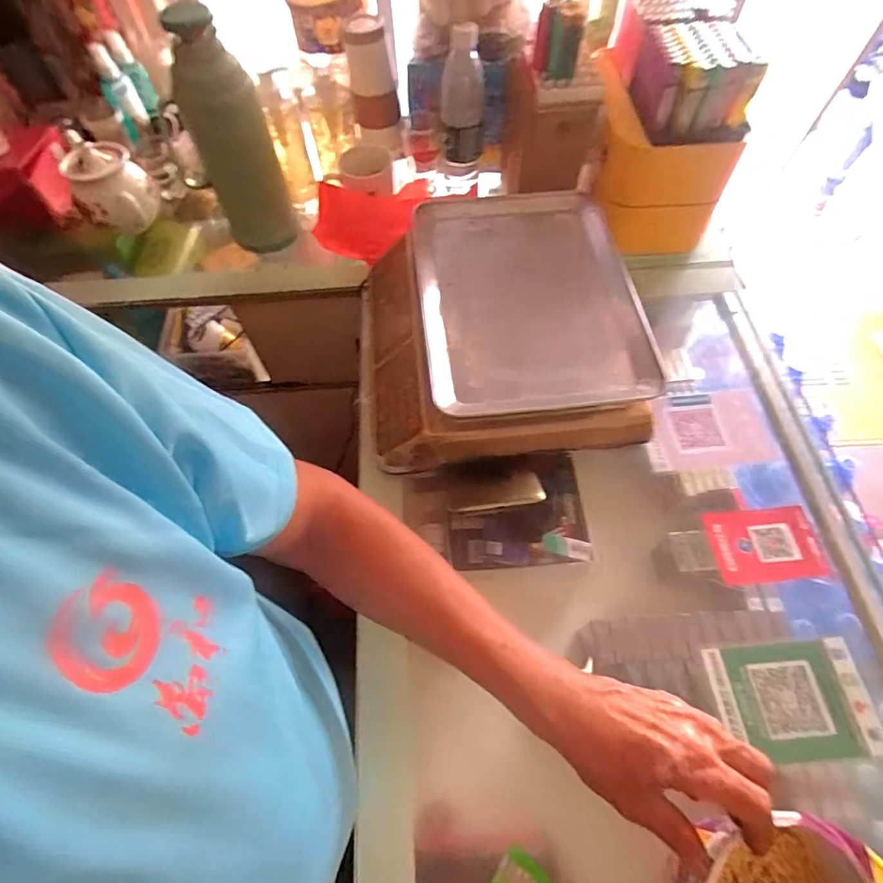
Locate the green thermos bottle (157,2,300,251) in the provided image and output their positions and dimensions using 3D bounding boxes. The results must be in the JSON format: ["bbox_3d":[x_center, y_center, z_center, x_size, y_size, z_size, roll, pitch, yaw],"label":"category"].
[{"bbox_3d":[-0.264,-0.374,0.637,0.095,0.263,0.092,-22,63,-10],"label":"green thermos bottle"}]

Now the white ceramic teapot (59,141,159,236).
[{"bbox_3d":[-0.488,-0.372,0.740,0.108,0.097,0.097,-30,65,-14],"label":"white ceramic teapot"}]

